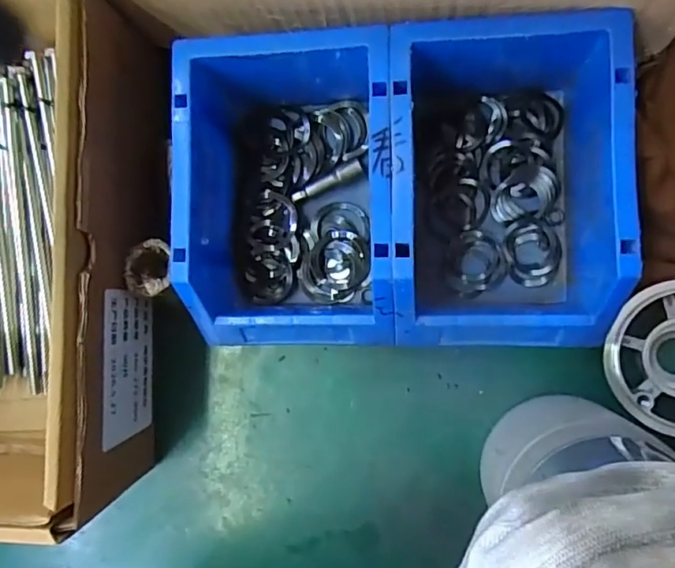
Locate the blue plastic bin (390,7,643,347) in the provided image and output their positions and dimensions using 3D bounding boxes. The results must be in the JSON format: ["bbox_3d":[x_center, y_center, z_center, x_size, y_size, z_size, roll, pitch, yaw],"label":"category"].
[{"bbox_3d":[0.083,-0.050,0.278,0.108,0.073,0.163,0,89,8],"label":"blue plastic bin"}]

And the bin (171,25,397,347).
[{"bbox_3d":[-0.023,-0.047,0.288,0.106,0.065,0.161,1,89,8],"label":"bin"}]

